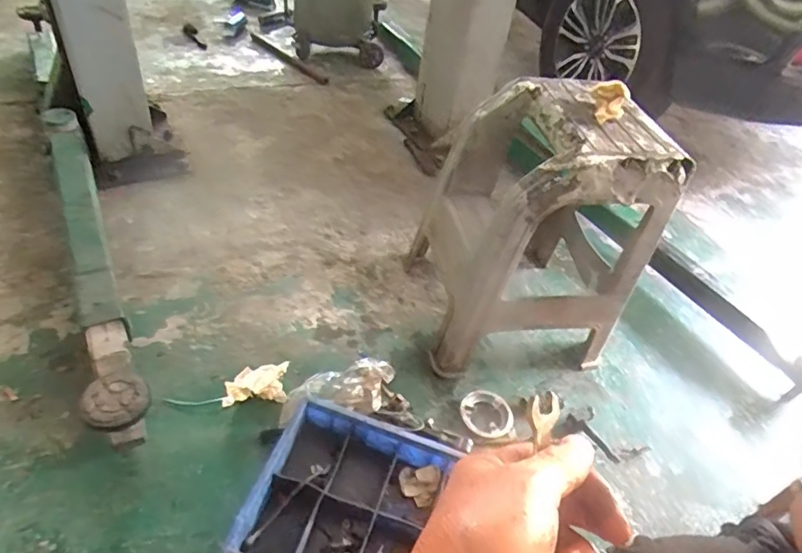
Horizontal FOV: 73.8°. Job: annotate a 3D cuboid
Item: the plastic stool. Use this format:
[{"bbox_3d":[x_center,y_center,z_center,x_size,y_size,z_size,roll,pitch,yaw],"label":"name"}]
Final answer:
[{"bbox_3d":[0.318,-0.117,1.293,0.448,0.597,0.407,0,44,-11],"label":"plastic stool"}]

